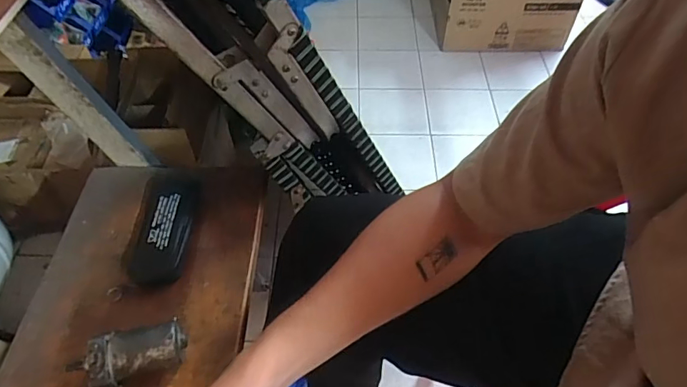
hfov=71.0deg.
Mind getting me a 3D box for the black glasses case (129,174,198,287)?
[{"bbox_3d":[-0.242,0.041,0.655,0.067,0.031,0.165,0,51,1],"label":"black glasses case"}]

